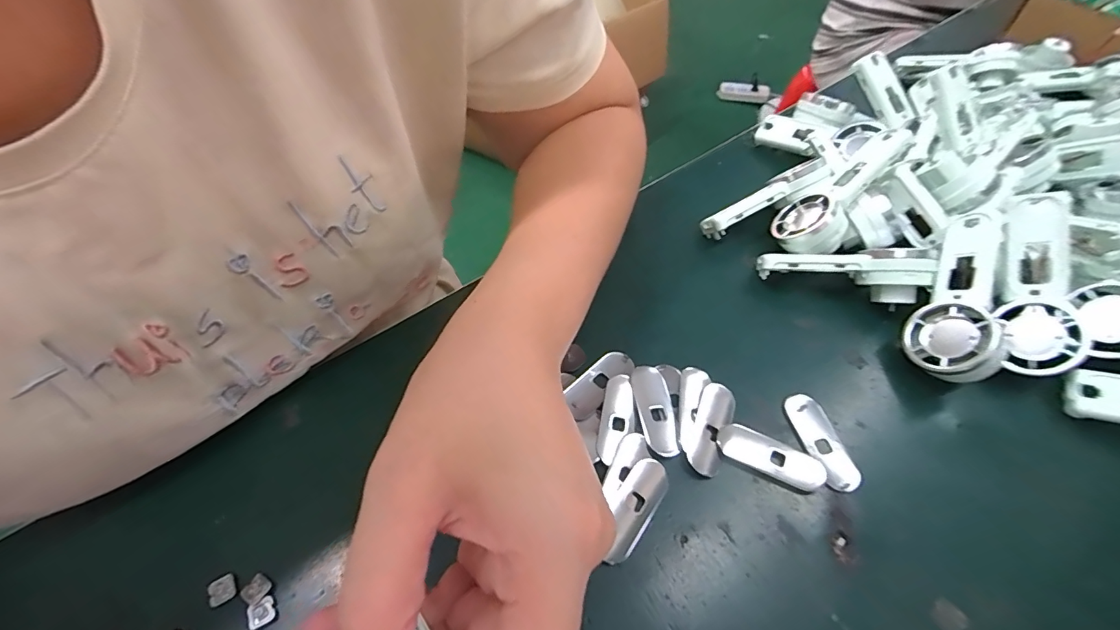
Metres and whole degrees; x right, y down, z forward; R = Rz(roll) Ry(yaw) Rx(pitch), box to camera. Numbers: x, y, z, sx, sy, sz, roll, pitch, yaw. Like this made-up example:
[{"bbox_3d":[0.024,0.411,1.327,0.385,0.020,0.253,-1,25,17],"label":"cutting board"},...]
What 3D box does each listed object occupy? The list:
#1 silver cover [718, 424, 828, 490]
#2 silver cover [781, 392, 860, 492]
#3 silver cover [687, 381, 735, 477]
[{"bbox_3d":[0.104,0.070,0.235,0.049,0.006,0.018,23,57,15],"label":"silver cover"},{"bbox_3d":[0.133,0.064,0.241,0.018,0.005,0.050,-10,55,-7],"label":"silver cover"},{"bbox_3d":[0.078,0.058,0.245,0.018,0.004,0.050,20,57,14],"label":"silver cover"}]

